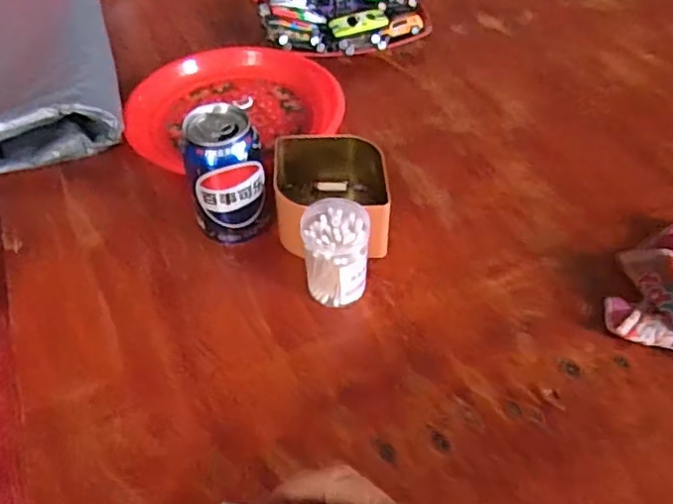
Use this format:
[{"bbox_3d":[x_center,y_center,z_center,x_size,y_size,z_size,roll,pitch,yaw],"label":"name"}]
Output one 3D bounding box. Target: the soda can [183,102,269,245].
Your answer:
[{"bbox_3d":[-0.093,-0.061,0.540,0.064,0.114,0.058,-8,49,-6],"label":"soda can"}]

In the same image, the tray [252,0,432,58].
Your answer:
[{"bbox_3d":[0.005,-0.305,0.803,0.212,0.042,0.177,-17,50,-14],"label":"tray"}]

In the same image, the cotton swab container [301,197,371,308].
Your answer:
[{"bbox_3d":[0.000,0.001,0.510,0.051,0.068,0.053,2,48,2],"label":"cotton swab container"}]

